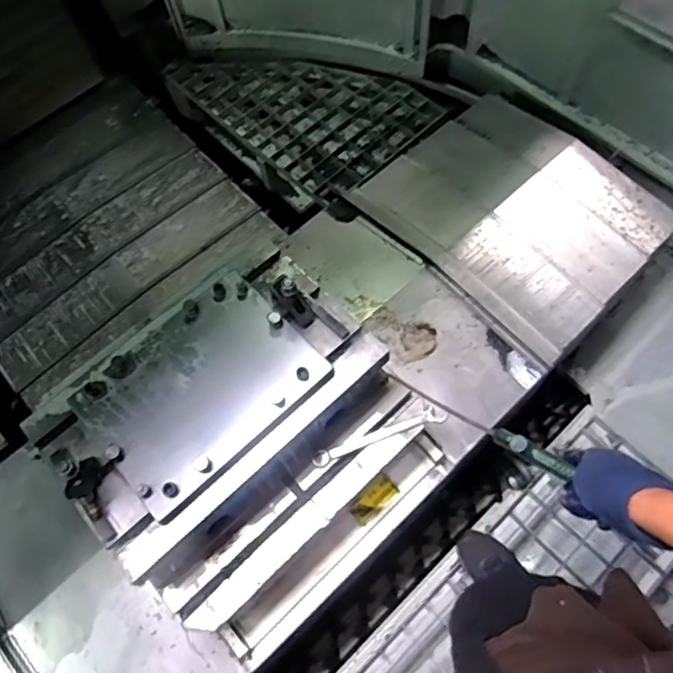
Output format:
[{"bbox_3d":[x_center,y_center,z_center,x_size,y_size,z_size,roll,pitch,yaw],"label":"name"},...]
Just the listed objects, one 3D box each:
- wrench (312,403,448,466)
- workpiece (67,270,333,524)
[{"bbox_3d":[0.088,0.199,1.182,0.281,0.022,0.035,-20,64,-6],"label":"wrench"},{"bbox_3d":[-0.248,0.086,1.070,0.394,0.034,0.293,-40,68,-15],"label":"workpiece"}]

